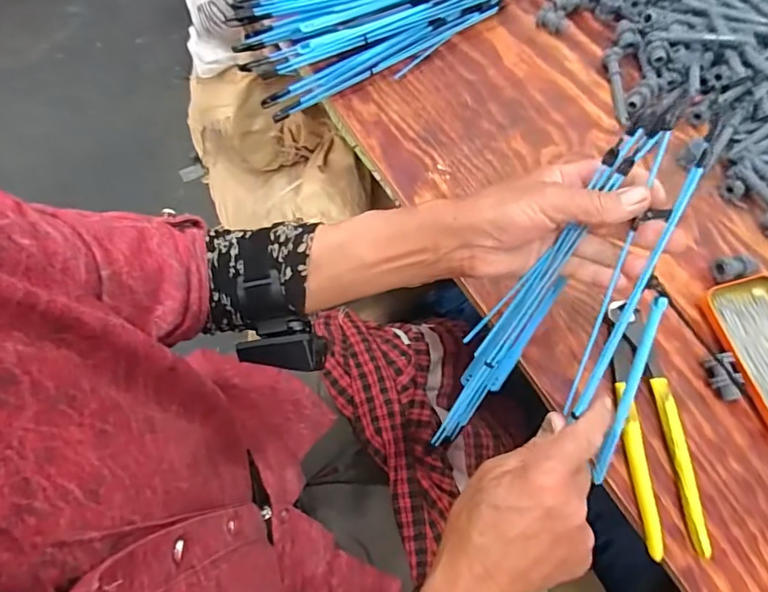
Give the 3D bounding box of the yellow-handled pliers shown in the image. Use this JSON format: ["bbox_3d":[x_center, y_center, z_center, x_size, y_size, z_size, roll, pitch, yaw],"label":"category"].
[{"bbox_3d":[0.219,0.109,0.409,0.052,0.016,0.186,-4,68,-4],"label":"yellow-handled pliers"}]

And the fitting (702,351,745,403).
[{"bbox_3d":[0.290,0.069,0.423,0.019,0.024,0.037,-5,68,-5],"label":"fitting"}]

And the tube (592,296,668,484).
[{"bbox_3d":[0.173,0.069,0.353,0.008,0.005,0.143,13,104,3],"label":"tube"}]

